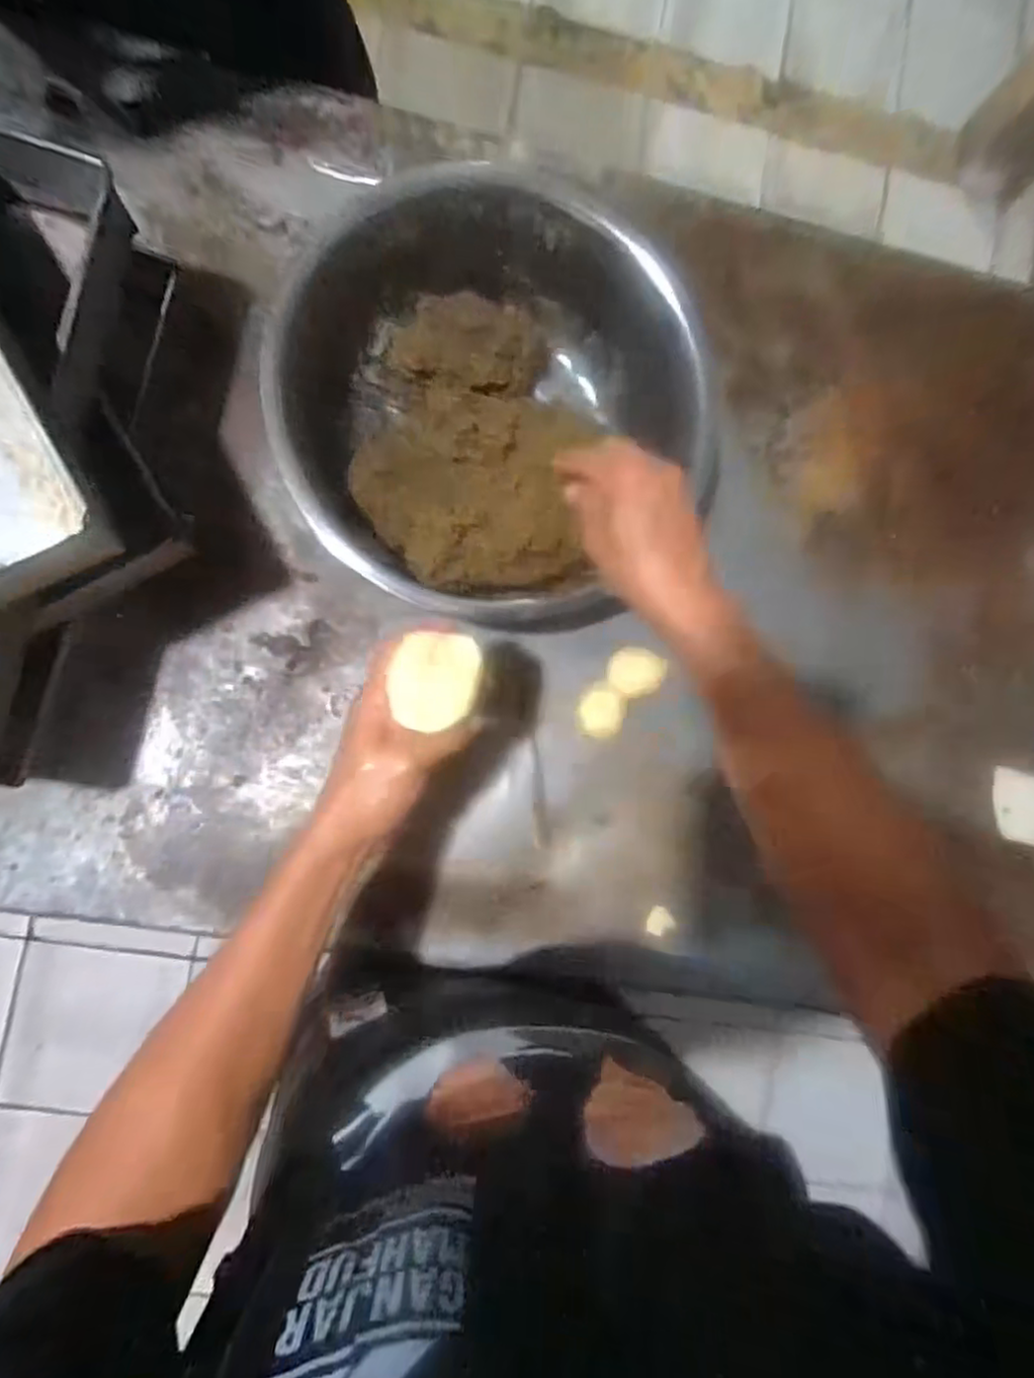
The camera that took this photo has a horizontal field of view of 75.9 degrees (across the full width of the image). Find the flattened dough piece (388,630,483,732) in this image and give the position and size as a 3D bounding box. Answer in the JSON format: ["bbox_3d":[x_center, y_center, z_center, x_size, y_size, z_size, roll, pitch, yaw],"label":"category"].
[{"bbox_3d":[-0.053,-0.008,0.438,0.053,0.021,0.064,19,84,-6],"label":"flattened dough piece"}]

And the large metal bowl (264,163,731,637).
[{"bbox_3d":[-0.027,-0.235,0.581,0.321,0.139,0.334,0,86,-7],"label":"large metal bowl"}]

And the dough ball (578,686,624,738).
[{"bbox_3d":[0.082,0.023,0.657,0.044,0.025,0.047,0,86,-7],"label":"dough ball"}]

